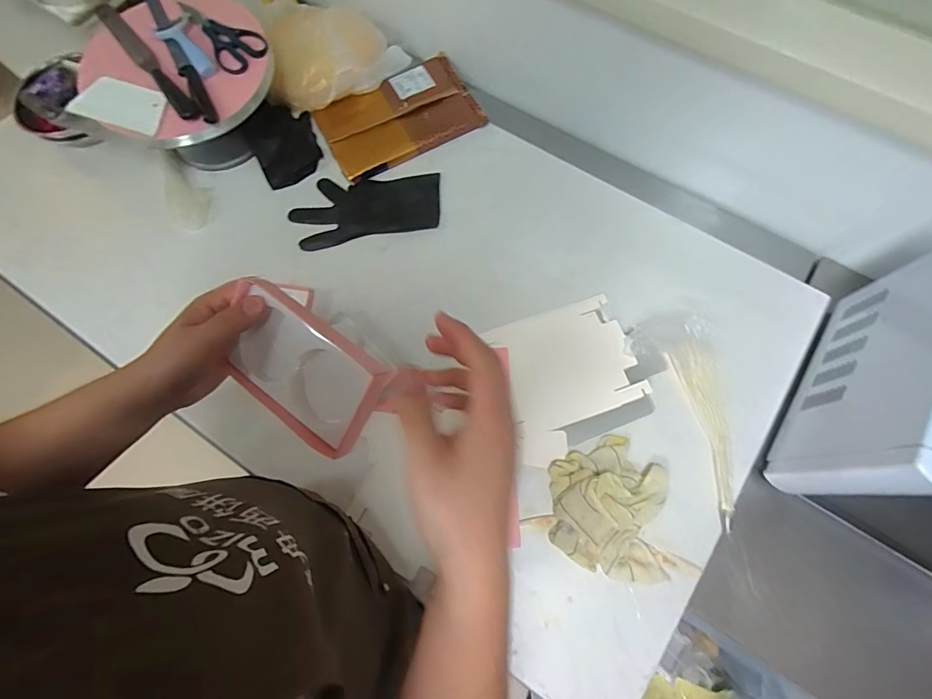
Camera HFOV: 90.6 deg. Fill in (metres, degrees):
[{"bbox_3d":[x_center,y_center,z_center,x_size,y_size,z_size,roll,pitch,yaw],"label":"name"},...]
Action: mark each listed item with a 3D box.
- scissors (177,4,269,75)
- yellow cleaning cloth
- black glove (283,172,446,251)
[{"bbox_3d":[-0.395,-0.505,0.729,0.194,0.016,0.079,42,78,13],"label":"scissors"},{"bbox_3d":[0.194,0.205,0.614,0.158,0.050,0.184,5,72,3],"label":"yellow cleaning cloth"},{"bbox_3d":[-0.167,-0.241,0.791,0.246,0.018,0.118,-11,72,-2],"label":"black glove"}]

